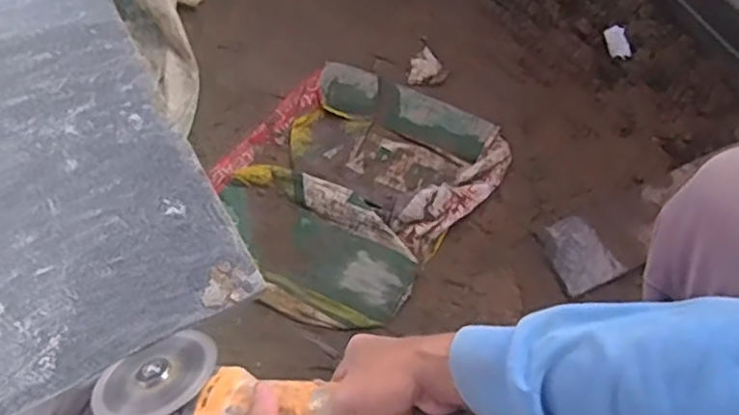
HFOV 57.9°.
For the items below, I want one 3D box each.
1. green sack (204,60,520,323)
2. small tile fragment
[{"bbox_3d":[-0.030,-0.036,0.931,0.324,0.028,0.381,33,63,20],"label":"green sack"},{"bbox_3d":[0.271,0.057,0.865,0.076,0.004,0.098,-21,59,-13],"label":"small tile fragment"}]

